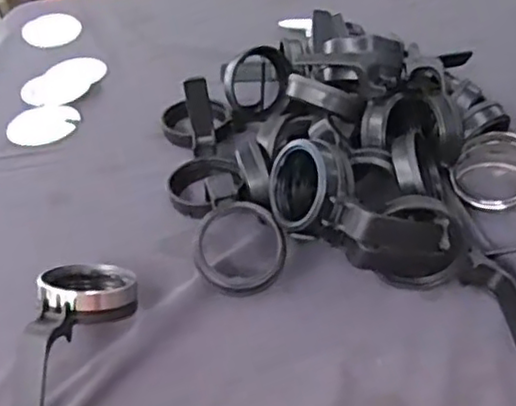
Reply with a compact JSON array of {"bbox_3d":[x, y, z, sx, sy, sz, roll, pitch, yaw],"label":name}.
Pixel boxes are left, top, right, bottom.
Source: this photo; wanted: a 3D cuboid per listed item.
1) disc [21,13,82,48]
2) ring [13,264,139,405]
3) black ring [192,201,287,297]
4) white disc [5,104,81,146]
[{"bbox_3d":[-0.293,-0.246,0.958,0.080,0.012,0.104,-16,39,-11],"label":"disc"},{"bbox_3d":[-0.137,0.089,0.476,0.063,0.048,0.135,13,42,24],"label":"ring"},{"bbox_3d":[-0.014,0.036,0.523,0.070,0.013,0.071,0,80,-1],"label":"black ring"},{"bbox_3d":[-0.242,-0.088,0.757,0.077,0.012,0.077,-4,38,3],"label":"white disc"}]

